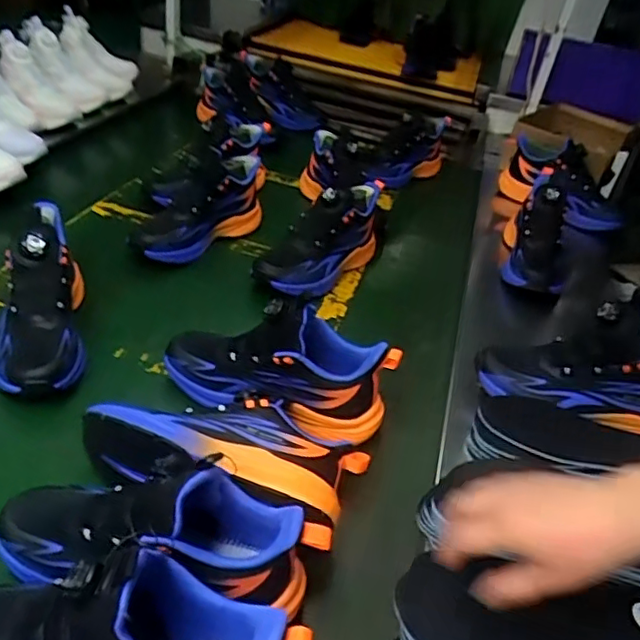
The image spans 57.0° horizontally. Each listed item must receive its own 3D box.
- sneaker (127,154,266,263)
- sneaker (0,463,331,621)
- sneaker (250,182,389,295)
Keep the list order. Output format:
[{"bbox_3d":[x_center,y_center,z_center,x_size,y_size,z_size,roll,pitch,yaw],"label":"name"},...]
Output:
[{"bbox_3d":[-0.178,-0.174,0.905,0.092,0.107,0.260,25,39,17],"label":"sneaker"},{"bbox_3d":[-0.127,0.168,0.446,0.258,0.132,0.106,8,36,2],"label":"sneaker"},{"bbox_3d":[0.017,-0.119,0.879,0.087,0.133,0.273,27,40,19],"label":"sneaker"}]

